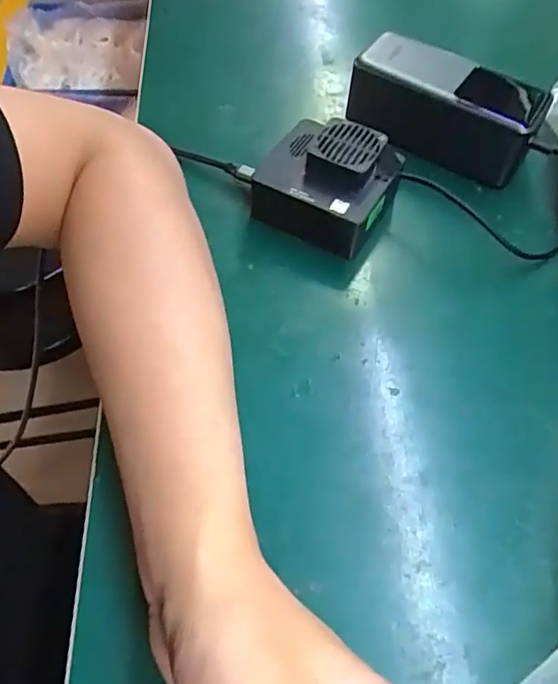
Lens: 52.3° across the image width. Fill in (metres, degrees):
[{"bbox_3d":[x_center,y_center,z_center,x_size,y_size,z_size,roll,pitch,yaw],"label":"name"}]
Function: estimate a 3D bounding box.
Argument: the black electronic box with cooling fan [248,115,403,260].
[{"bbox_3d":[0.030,-0.103,0.366,0.082,0.046,0.072,24,60,12],"label":"black electronic box with cooling fan"}]

